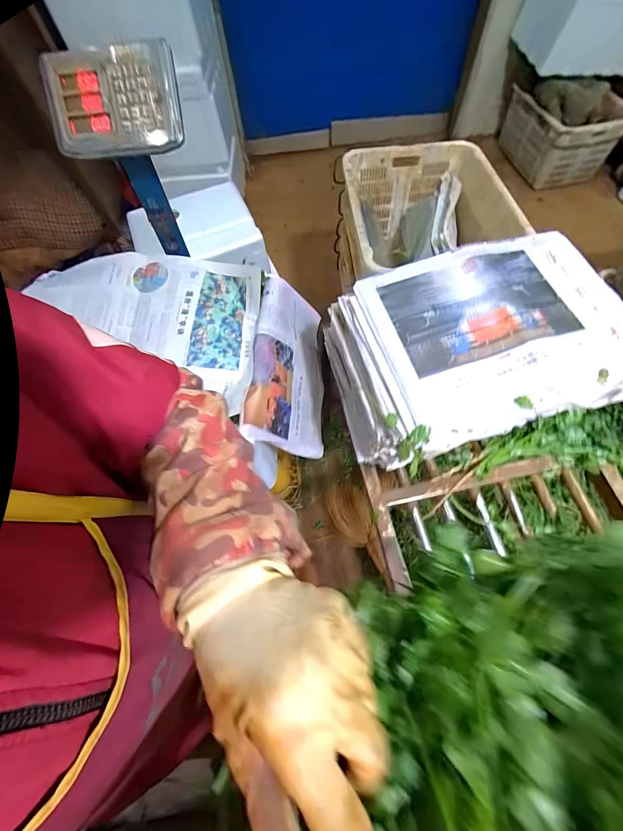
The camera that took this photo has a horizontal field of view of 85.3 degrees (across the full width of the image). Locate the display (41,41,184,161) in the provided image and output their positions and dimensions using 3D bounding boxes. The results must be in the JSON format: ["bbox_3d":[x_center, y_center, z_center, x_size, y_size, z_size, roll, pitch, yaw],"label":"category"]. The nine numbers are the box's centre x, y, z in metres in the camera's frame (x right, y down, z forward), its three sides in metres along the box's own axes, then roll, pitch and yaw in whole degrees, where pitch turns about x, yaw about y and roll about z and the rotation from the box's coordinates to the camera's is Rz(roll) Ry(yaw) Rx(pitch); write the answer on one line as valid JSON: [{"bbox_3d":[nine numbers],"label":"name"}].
[{"bbox_3d":[-0.358,-0.572,0.610,0.238,0.172,0.039,-3,18,3],"label":"display"}]

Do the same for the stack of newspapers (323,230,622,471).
[{"bbox_3d":[0.280,-0.100,0.591,0.428,0.201,0.320,-11,62,-2],"label":"stack of newspapers"}]

